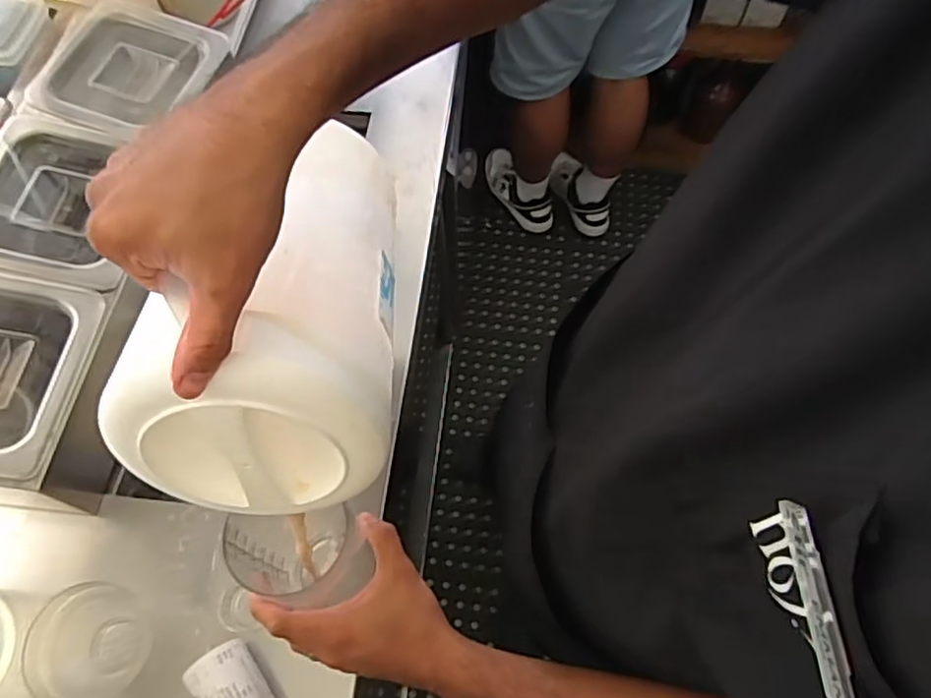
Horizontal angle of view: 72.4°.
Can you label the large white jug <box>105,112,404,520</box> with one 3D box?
[{"bbox_3d":[-0.130,-0.041,0.431,0.145,0.141,0.258,-31,44,32],"label":"large white jug"}]

